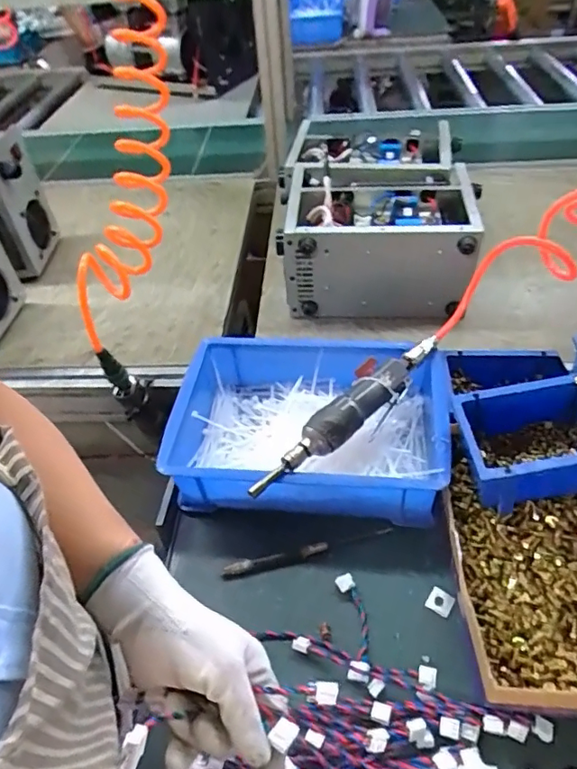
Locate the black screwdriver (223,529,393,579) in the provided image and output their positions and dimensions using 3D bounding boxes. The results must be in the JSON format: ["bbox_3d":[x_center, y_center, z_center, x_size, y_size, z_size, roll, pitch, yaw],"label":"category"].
[{"bbox_3d":[0.020,0.173,0.545,0.173,0.009,0.015,-11,45,-4],"label":"black screwdriver"}]

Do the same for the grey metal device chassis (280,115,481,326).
[{"bbox_3d":[0.144,-0.291,0.907,0.291,0.150,0.389,-2,45,5],"label":"grey metal device chassis"}]

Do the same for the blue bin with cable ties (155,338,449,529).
[{"bbox_3d":[0.025,0.048,0.609,0.294,0.093,0.210,1,46,8],"label":"blue bin with cable ties"}]

